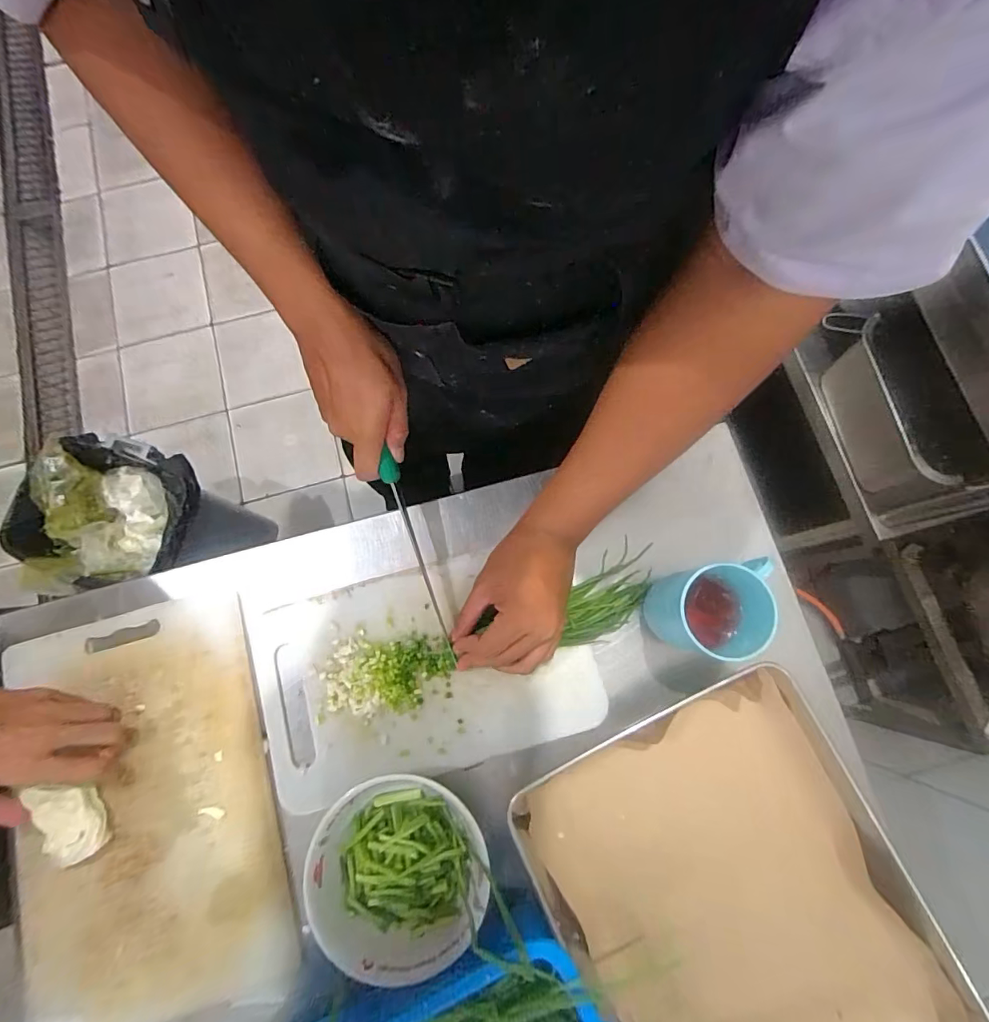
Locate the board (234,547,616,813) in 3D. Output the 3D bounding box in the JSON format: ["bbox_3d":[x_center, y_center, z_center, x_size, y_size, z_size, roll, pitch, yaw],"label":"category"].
[{"bbox_3d":[-0.071,0.156,0.471,0.320,0.012,0.192,-15,77,-4],"label":"board"}]

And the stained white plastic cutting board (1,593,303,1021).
[{"bbox_3d":[-0.325,0.269,0.436,0.228,0.016,0.355,-16,77,-4],"label":"stained white plastic cutting board"}]

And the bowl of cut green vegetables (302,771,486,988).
[{"bbox_3d":[-0.080,0.310,0.412,0.144,0.047,0.137,0,76,-1],"label":"bowl of cut green vegetables"}]

